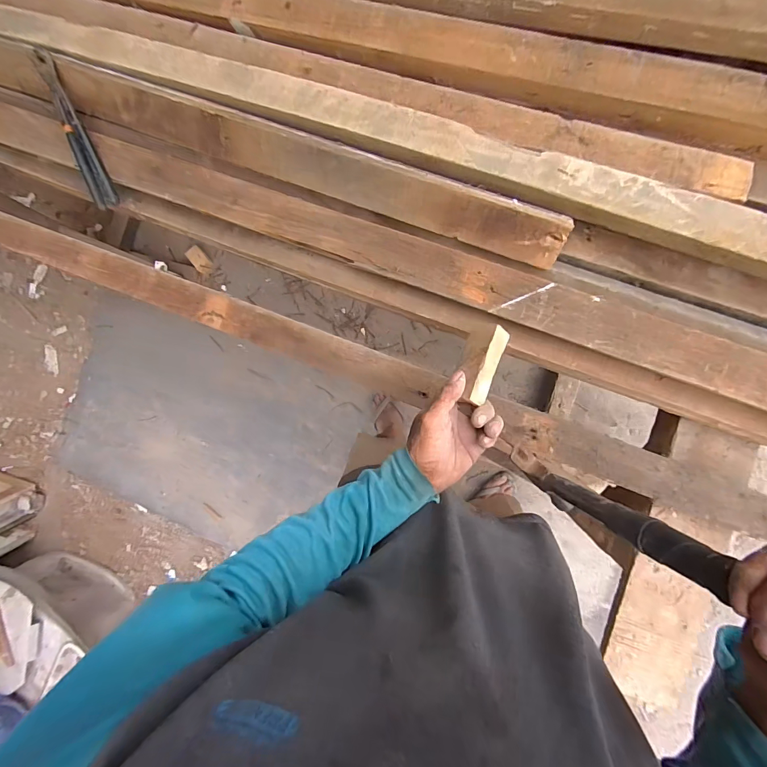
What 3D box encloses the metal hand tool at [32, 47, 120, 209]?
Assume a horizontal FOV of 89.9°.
[{"bbox_3d":[-0.466,-0.380,0.579,0.039,0.020,0.222,-19,99,6],"label":"metal hand tool"}]

